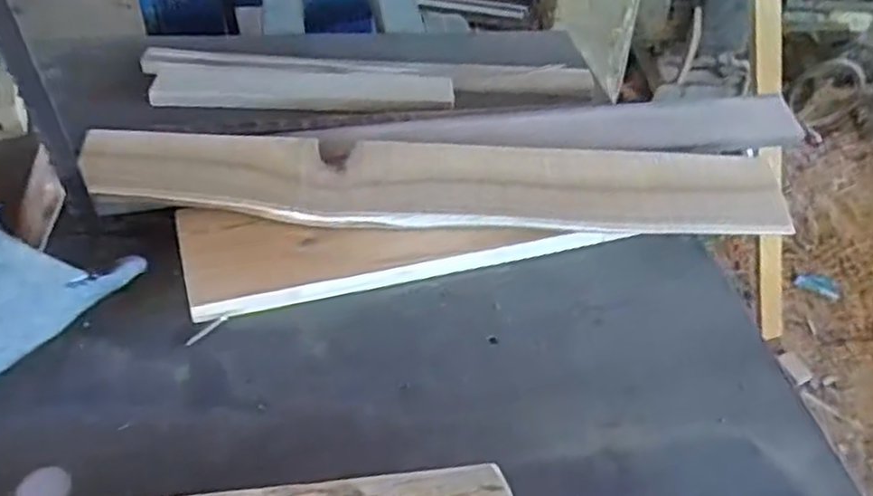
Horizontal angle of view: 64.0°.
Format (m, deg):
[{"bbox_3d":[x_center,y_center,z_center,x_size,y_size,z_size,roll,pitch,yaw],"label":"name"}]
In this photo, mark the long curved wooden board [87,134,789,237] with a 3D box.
[{"bbox_3d":[0.007,-0.051,0.511,0.498,0.017,0.070,2,65,-3],"label":"long curved wooden board"}]

